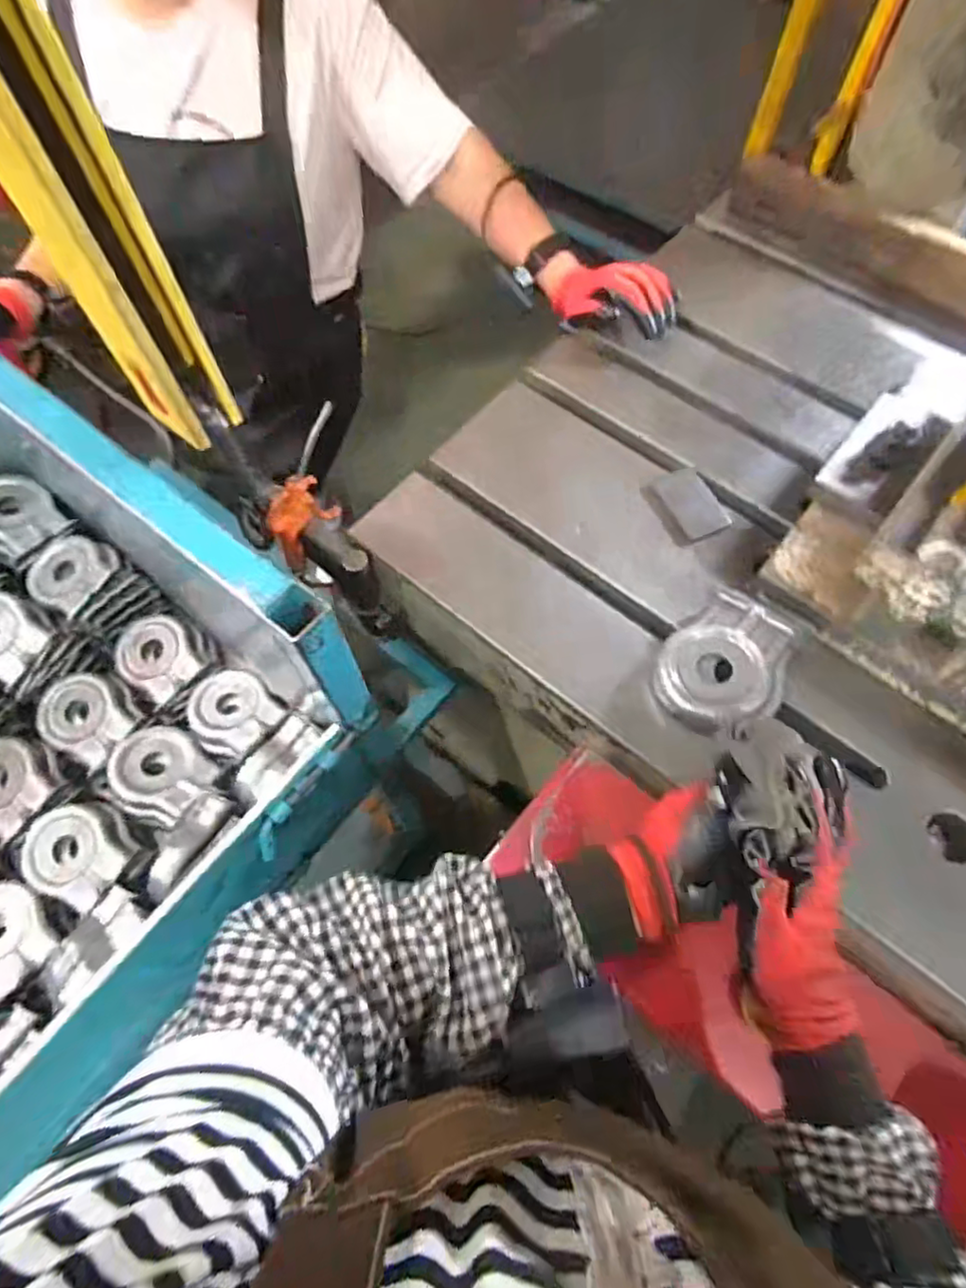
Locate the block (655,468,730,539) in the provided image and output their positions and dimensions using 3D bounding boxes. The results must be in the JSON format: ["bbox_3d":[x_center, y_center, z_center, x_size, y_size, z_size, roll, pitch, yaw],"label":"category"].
[{"bbox_3d":[0.228,-0.154,0.683,0.051,0.011,0.085,-19,67,-9],"label":"block"}]

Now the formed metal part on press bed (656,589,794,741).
[{"bbox_3d":[0.221,0.020,0.579,0.108,0.035,0.128,32,77,29],"label":"formed metal part on press bed"}]

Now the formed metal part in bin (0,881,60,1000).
[{"bbox_3d":[-0.532,0.329,0.697,0.139,0.050,0.089,27,38,22],"label":"formed metal part in bin"}]

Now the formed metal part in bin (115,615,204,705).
[{"bbox_3d":[-0.431,0.015,0.831,0.086,0.034,0.127,-42,73,-17],"label":"formed metal part in bin"}]

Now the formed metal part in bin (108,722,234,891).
[{"bbox_3d":[-0.371,0.180,0.750,0.109,0.049,0.189,-38,71,-16],"label":"formed metal part in bin"}]

